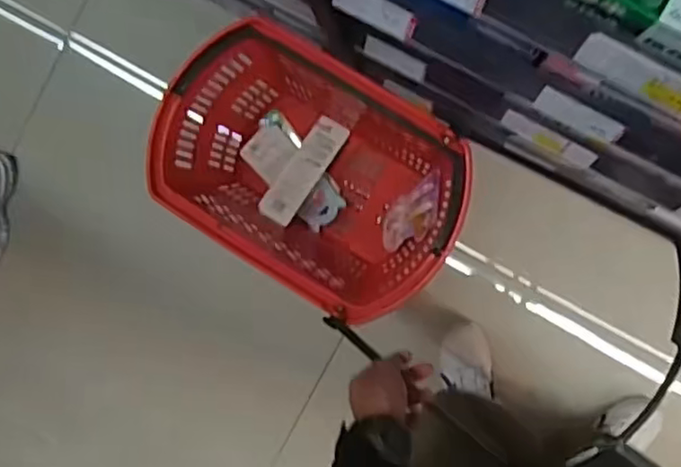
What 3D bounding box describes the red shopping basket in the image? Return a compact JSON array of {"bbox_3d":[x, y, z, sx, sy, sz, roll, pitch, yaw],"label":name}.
[{"bbox_3d":[-0.033,-0.099,1.117,0.461,0.334,0.317,31,95,5],"label":"red shopping basket"}]

